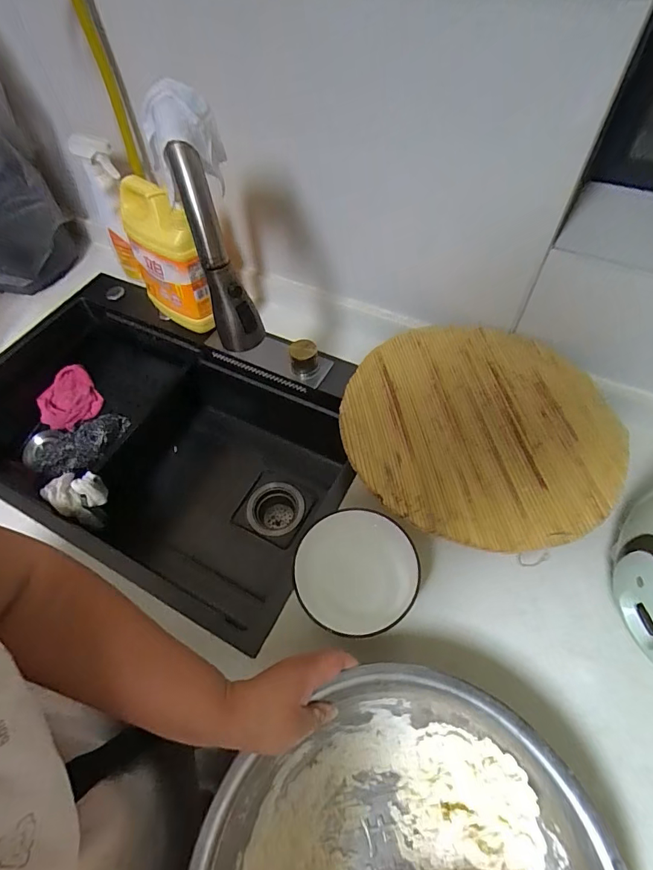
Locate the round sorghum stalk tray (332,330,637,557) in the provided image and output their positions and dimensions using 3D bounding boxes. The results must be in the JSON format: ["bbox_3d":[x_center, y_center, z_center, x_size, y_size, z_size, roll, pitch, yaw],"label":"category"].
[{"bbox_3d":[0.194,-0.018,0.546,0.331,0.019,0.327,-1,57,2],"label":"round sorghum stalk tray"}]

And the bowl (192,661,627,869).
[{"bbox_3d":[0.066,0.369,0.345,0.311,0.092,0.299,-1,57,2],"label":"bowl"}]

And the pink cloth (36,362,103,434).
[{"bbox_3d":[-0.493,-0.067,0.817,0.107,0.026,0.112,-32,79,-20],"label":"pink cloth"}]

